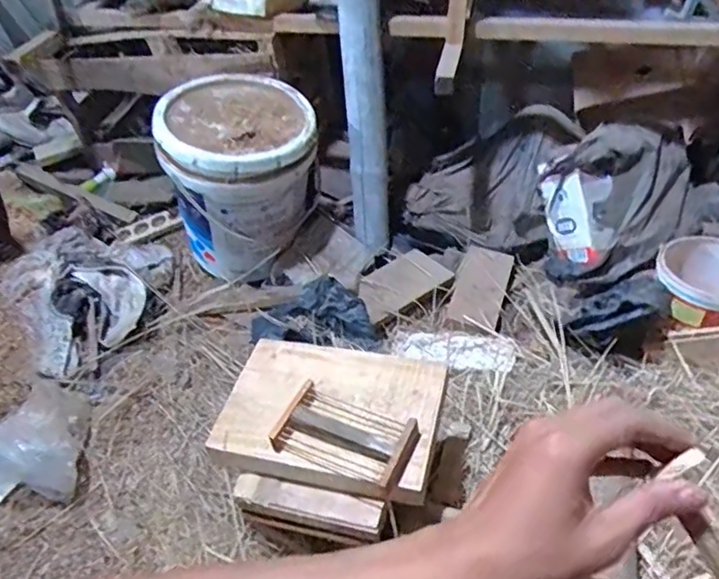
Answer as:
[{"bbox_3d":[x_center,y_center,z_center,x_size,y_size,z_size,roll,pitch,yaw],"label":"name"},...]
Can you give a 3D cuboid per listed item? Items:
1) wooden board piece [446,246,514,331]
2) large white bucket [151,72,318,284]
[{"bbox_3d":[0.254,-0.007,1.217,0.100,0.014,0.208,19,54,8],"label":"wooden board piece"},{"bbox_3d":[-0.231,-0.215,1.188,0.286,0.328,0.261,-19,43,-18],"label":"large white bucket"}]

